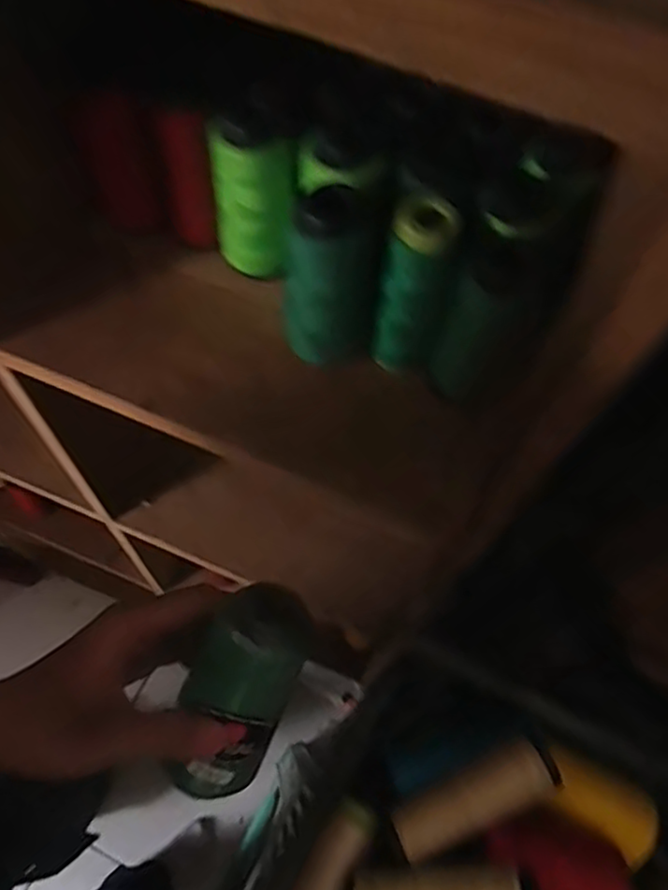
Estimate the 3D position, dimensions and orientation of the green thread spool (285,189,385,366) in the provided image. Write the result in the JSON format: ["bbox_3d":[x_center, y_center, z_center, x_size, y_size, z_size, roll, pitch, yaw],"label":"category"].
[{"bbox_3d":[-0.001,-0.092,0.382,0.053,0.104,0.040,-1,63,-4],"label":"green thread spool"}]

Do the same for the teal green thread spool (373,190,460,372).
[{"bbox_3d":[0.045,-0.088,0.390,0.031,0.116,0.036,16,63,5],"label":"teal green thread spool"}]

